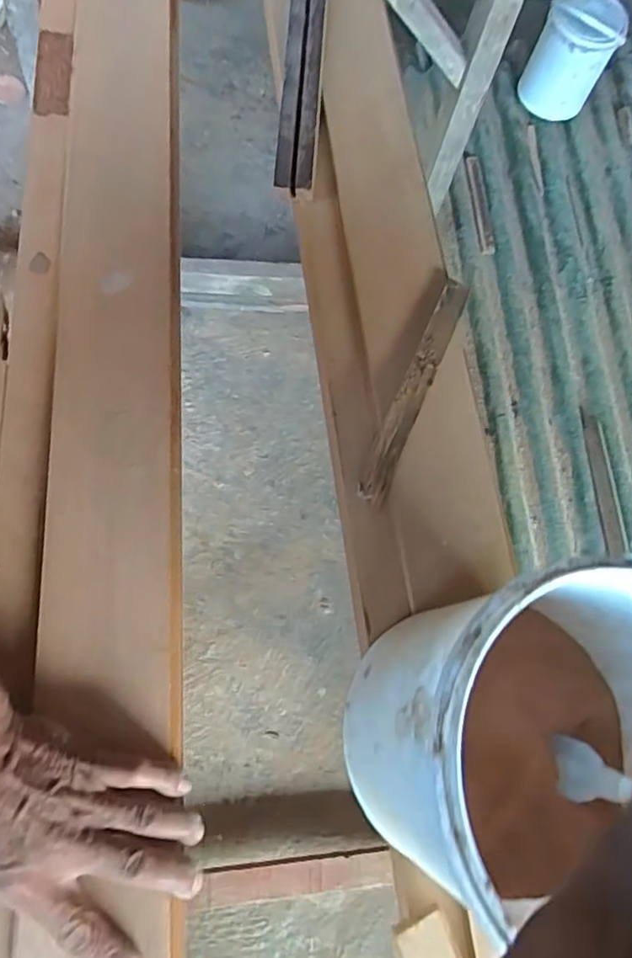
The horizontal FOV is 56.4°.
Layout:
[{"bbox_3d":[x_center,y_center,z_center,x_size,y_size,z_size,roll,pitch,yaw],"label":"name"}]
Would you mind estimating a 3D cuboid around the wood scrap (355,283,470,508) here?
[{"bbox_3d":[0.084,-0.081,0.499,0.024,0.019,0.222,25,69,-1],"label":"wood scrap"}]

